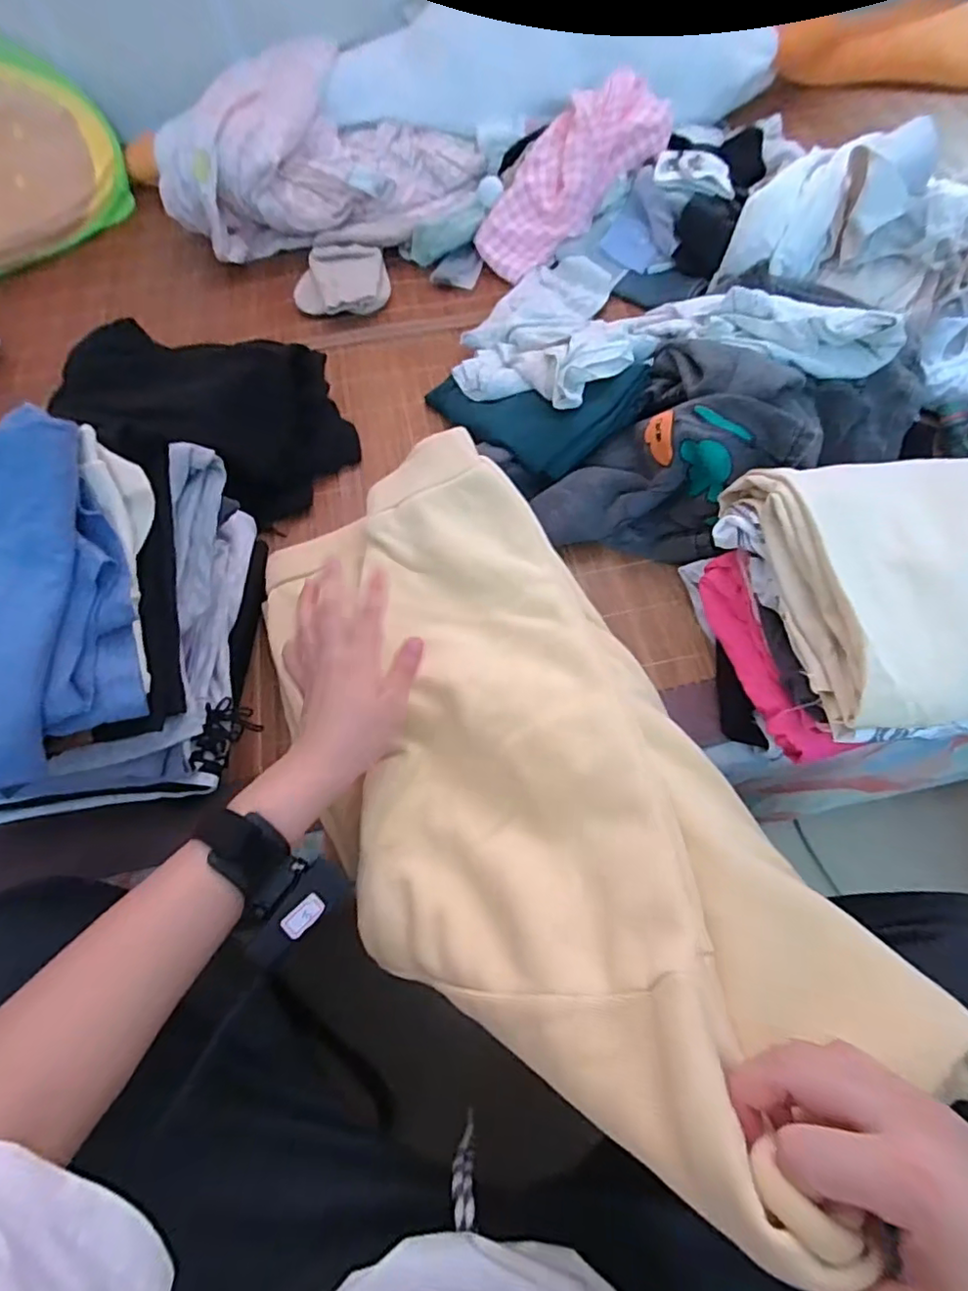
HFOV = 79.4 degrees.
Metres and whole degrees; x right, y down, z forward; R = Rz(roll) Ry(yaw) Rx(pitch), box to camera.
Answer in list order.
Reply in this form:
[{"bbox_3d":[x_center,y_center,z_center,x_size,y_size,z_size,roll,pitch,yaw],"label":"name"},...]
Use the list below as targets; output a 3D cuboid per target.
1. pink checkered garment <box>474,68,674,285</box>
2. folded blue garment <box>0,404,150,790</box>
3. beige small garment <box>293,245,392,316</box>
[{"bbox_3d":[0.103,-0.591,0.745,0.257,0.064,0.110,-39,63,17],"label":"pink checkered garment"},{"bbox_3d":[-0.311,-0.022,0.365,0.152,0.062,0.225,-13,79,-2],"label":"folded blue garment"},{"bbox_3d":[-0.187,-0.480,0.763,0.120,0.031,0.117,-7,63,0],"label":"beige small garment"}]

